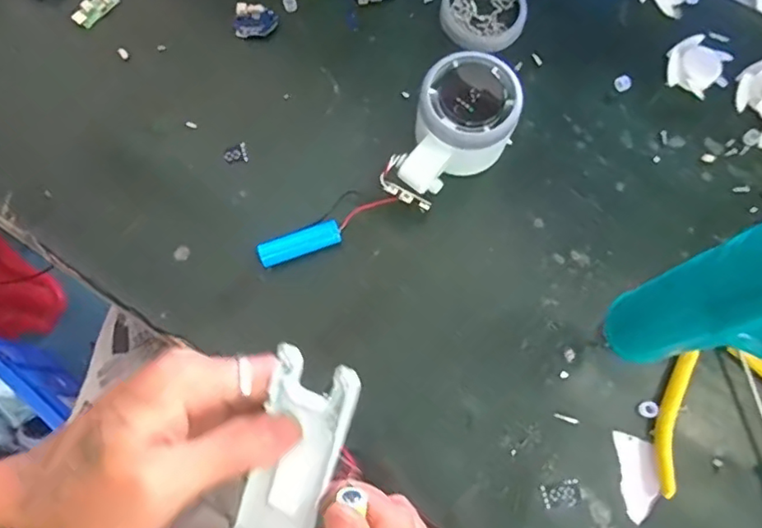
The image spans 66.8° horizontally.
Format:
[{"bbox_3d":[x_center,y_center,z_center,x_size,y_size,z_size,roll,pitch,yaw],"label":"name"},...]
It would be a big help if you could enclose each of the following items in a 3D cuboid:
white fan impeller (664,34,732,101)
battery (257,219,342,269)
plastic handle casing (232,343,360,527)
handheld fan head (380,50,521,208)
[{"bbox_3d":[0.211,-0.132,0.387,0.038,0.010,0.036,25,77,6],"label":"white fan impeller"},{"bbox_3d":[-0.050,-0.012,0.356,0.050,0.015,0.014,-21,77,-6],"label":"battery"},{"bbox_3d":[-0.042,0.094,0.276,0.040,0.013,0.104,19,101,5],"label":"plastic handle casing"},{"bbox_3d":[0.045,-0.075,0.352,0.055,0.053,0.091,27,77,6],"label":"handheld fan head"}]

